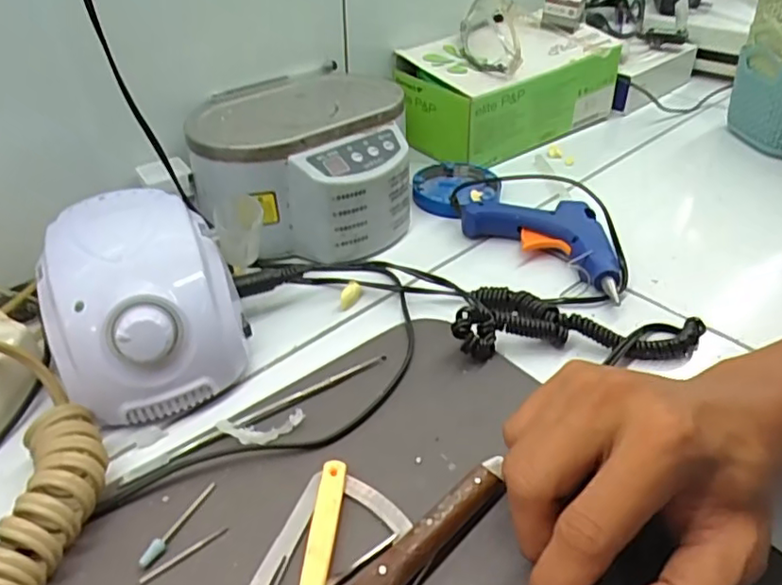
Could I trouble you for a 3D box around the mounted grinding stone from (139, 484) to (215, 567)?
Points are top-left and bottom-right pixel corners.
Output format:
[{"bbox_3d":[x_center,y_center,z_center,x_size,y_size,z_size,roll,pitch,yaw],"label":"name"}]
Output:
[{"bbox_3d":[-0.102,0.109,0.294,0.007,0.006,0.049,15,40,19],"label":"mounted grinding stone"}]

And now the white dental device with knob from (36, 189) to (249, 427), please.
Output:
[{"bbox_3d":[-0.149,0.003,0.373,0.102,0.074,0.136,-13,40,-16],"label":"white dental device with knob"}]

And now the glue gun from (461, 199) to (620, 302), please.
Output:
[{"bbox_3d":[0.110,-0.037,0.467,0.103,0.028,0.101,1,38,1],"label":"glue gun"}]

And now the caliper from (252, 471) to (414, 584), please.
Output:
[{"bbox_3d":[-0.032,0.124,0.274,0.054,0.004,0.097,15,40,19],"label":"caliper"}]

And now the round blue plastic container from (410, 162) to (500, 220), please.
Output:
[{"bbox_3d":[0.059,-0.096,0.551,0.079,0.019,0.077,0,38,0],"label":"round blue plastic container"}]

